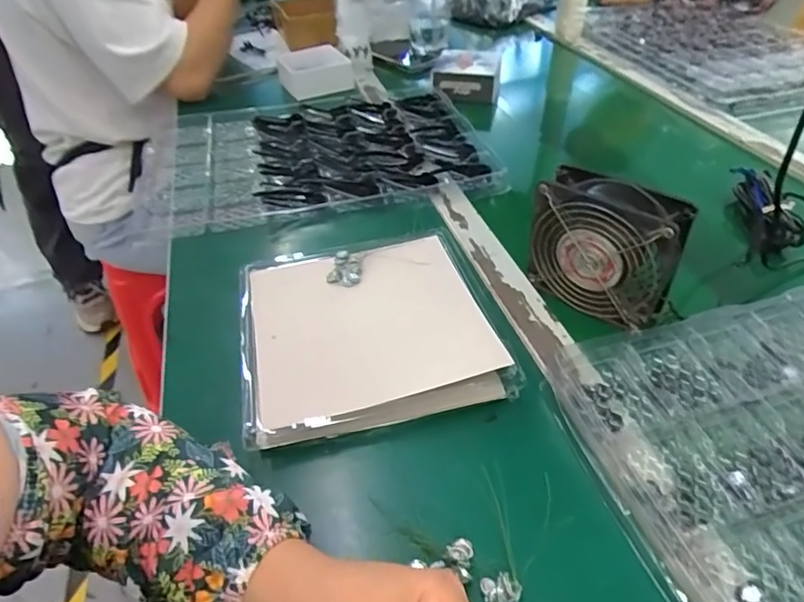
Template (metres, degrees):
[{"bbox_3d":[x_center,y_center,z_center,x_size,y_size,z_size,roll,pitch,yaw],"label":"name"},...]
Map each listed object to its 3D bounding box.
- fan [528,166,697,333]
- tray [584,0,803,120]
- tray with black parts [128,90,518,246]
[{"bbox_3d":[0.175,-0.048,0.455,0.048,0.104,0.116,-33,49,-27],"label":"fan"},{"bbox_3d":[0.578,-0.473,0.967,0.328,0.049,0.512,-9,42,-6],"label":"tray"},{"bbox_3d":[-0.120,-0.209,0.712,0.435,0.021,0.323,-12,43,-8],"label":"tray with black parts"}]

